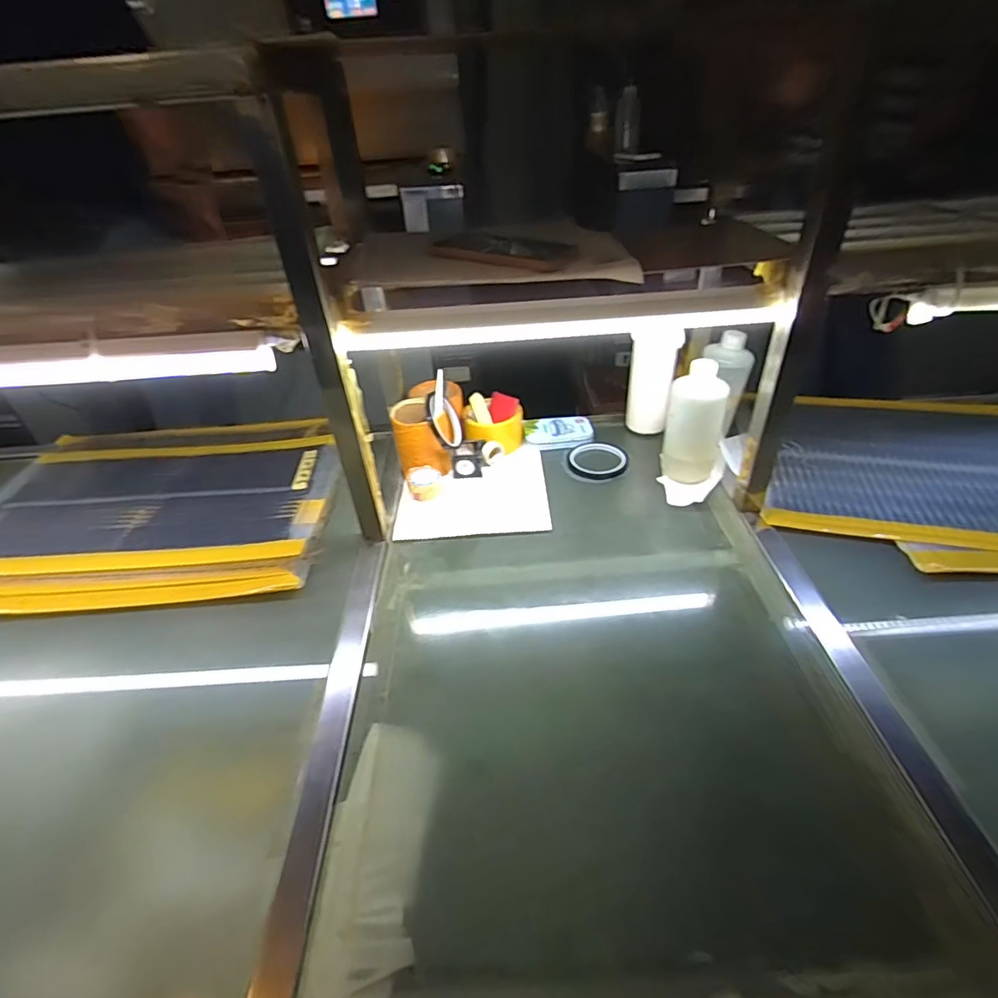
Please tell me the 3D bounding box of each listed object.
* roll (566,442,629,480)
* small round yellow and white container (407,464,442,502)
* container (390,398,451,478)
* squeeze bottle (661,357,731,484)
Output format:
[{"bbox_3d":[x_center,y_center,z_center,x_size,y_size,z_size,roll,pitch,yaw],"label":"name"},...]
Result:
[{"bbox_3d":[0.150,-0.060,0.811,0.090,0.018,0.085,-3,37,2],"label":"roll"},{"bbox_3d":[-0.108,-0.024,0.765,0.048,0.026,0.053,-12,38,-10],"label":"small round yellow and white container"},{"bbox_3d":[-0.117,-0.093,0.790,0.079,0.086,0.084,-2,38,2],"label":"container"},{"bbox_3d":[0.268,-0.102,0.713,0.054,0.160,0.066,-29,45,-28],"label":"squeeze bottle"}]

